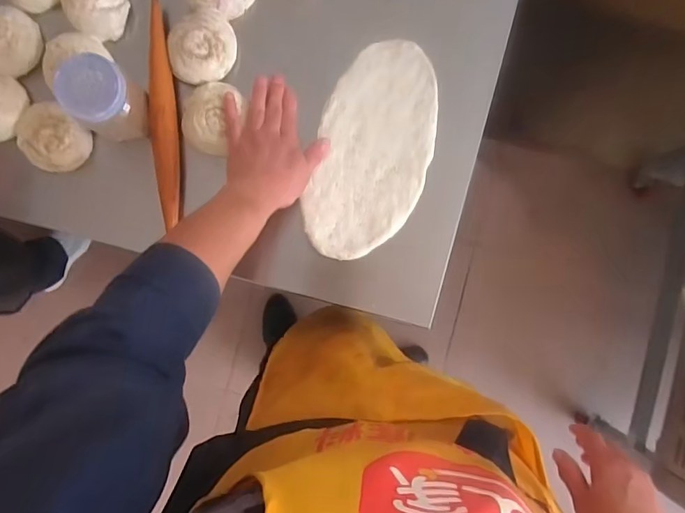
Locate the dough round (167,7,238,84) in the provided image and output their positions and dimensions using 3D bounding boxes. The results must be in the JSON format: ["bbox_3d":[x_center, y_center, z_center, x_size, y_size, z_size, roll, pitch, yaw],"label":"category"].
[{"bbox_3d":[-0.173,-0.260,0.601,0.078,0.042,0.085,0,90,-1],"label":"dough round"}]

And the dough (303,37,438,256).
[{"bbox_3d":[0.040,-0.133,0.616,0.140,0.011,0.274,18,89,-1],"label":"dough"}]

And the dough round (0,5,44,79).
[{"bbox_3d":[-0.411,-0.261,0.592,0.064,0.042,0.084,32,89,-1],"label":"dough round"}]

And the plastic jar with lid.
[{"bbox_3d":[-0.266,-0.178,0.549,0.067,0.087,0.068,0,90,-1],"label":"plastic jar with lid"}]

